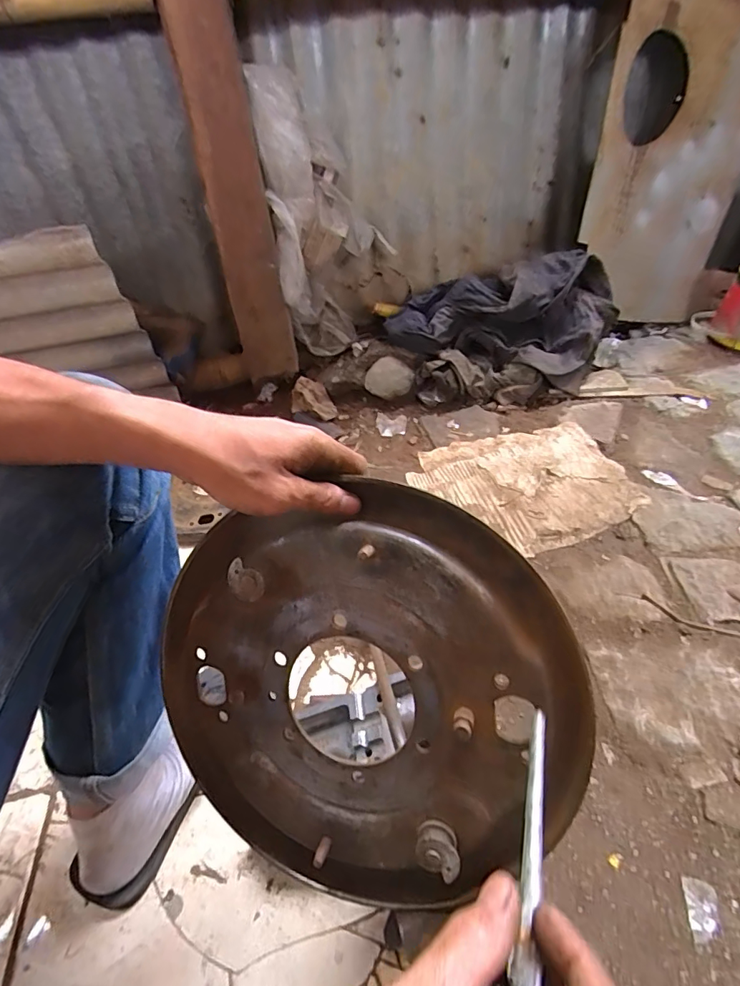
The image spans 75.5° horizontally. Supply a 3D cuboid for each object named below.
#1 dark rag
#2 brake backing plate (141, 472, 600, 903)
[{"bbox_3d":[0.277,-0.382,1.047,0.467,0.199,0.196,4,41,12],"label":"dark rag"},{"bbox_3d":[-0.014,0.139,0.329,0.289,0.293,0.033,32,14,11],"label":"brake backing plate"}]

